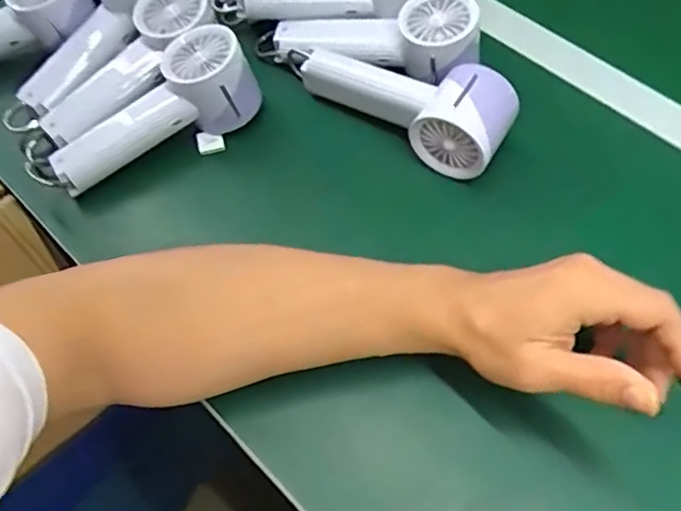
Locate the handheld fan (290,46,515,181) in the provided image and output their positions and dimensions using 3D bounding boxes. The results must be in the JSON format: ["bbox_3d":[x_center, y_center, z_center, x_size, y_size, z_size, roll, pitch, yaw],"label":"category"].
[{"bbox_3d":[0.041,-0.130,0.506,0.189,0.062,0.061,28,66,17],"label":"handheld fan"}]

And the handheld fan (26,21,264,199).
[{"bbox_3d":[-0.152,-0.105,0.519,0.188,0.062,0.065,-31,62,6],"label":"handheld fan"}]

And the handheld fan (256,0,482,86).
[{"bbox_3d":[0.022,-0.179,0.543,0.190,0.050,0.068,7,60,24],"label":"handheld fan"}]

